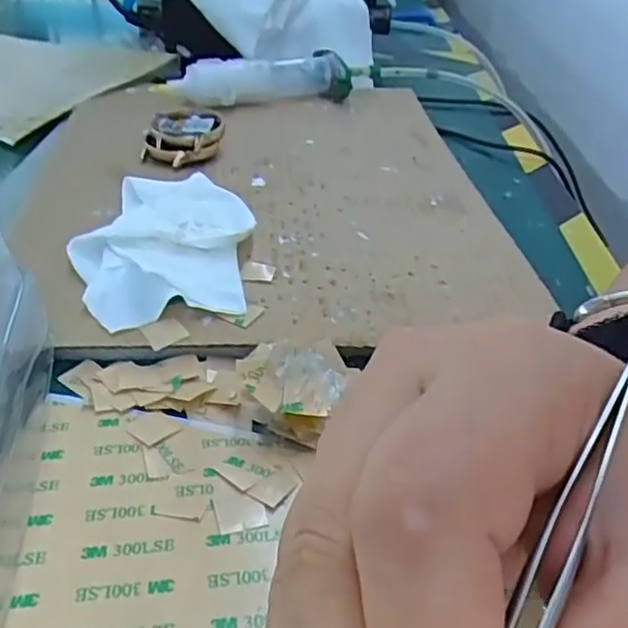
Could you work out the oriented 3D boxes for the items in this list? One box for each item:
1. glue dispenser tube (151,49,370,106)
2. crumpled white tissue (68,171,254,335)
[{"bbox_3d":[-0.032,-0.173,0.489,0.163,0.032,0.039,-11,38,-21],"label":"glue dispenser tube"},{"bbox_3d":[-0.068,-0.033,0.309,0.074,0.018,0.115,3,35,-3],"label":"crumpled white tissue"}]

